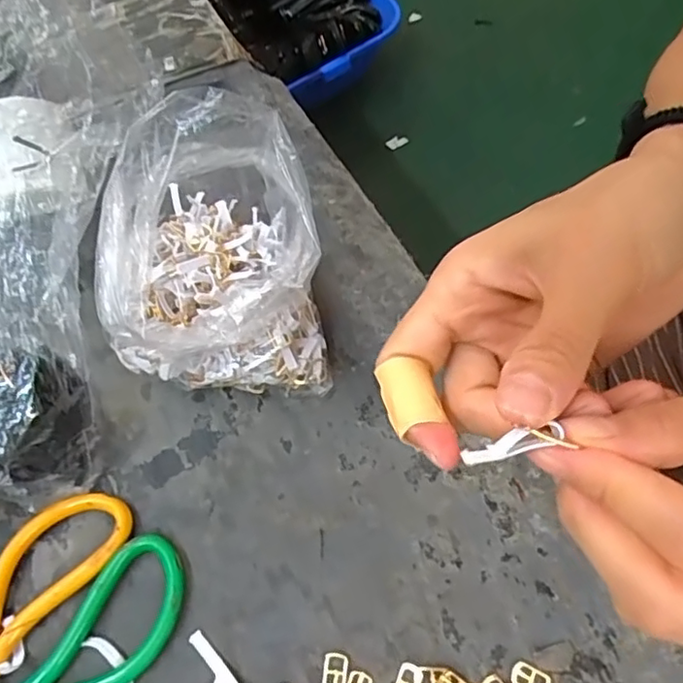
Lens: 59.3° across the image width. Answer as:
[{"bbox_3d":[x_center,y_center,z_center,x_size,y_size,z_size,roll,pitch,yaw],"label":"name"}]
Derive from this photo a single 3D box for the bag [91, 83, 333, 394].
[{"bbox_3d":[-0.078,-0.053,0.363,0.124,0.122,0.146,-7,60,-2],"label":"bag"}]

